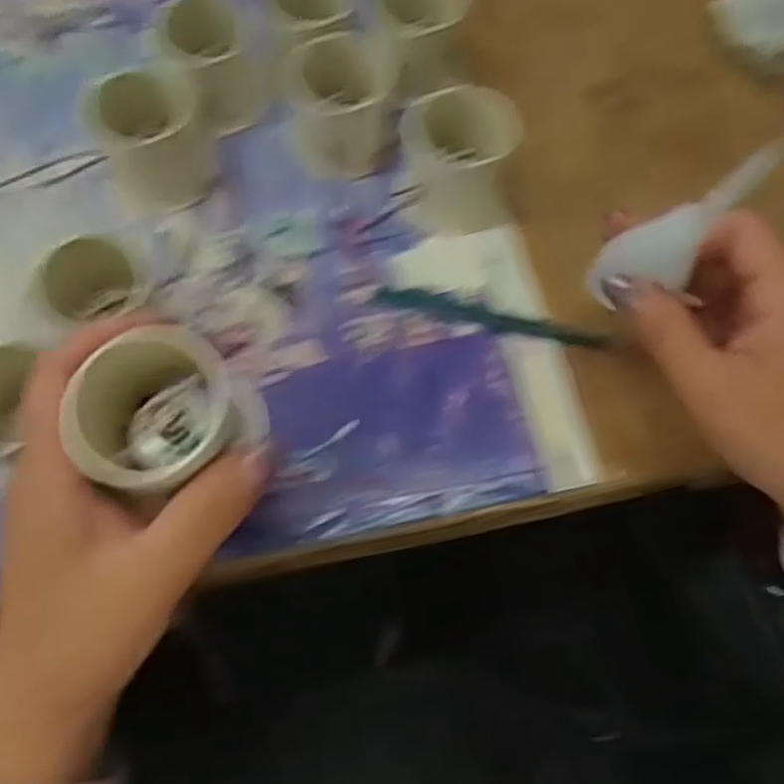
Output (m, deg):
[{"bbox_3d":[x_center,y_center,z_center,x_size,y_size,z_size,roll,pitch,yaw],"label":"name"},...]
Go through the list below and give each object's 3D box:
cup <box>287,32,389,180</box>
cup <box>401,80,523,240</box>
[{"bbox_3d":[-0.026,-0.146,0.384,0.050,0.053,0.050,1,67,-1],"label":"cup"},{"bbox_3d":[0.036,-0.117,0.372,0.050,0.057,0.047,1,67,-1],"label":"cup"}]

